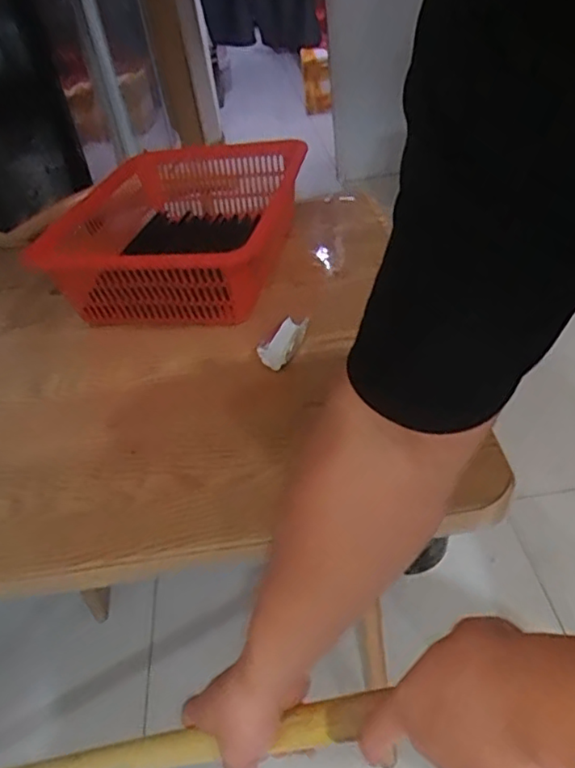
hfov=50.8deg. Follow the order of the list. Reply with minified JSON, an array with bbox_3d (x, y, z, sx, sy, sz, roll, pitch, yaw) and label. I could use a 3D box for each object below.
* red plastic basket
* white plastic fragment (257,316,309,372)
[{"bbox_3d":[-0.152,-0.214,0.865,0.333,0.133,0.386,6,41,16],"label":"red plastic basket"},{"bbox_3d":[-0.005,-0.047,0.710,0.036,0.029,0.072,11,43,22],"label":"white plastic fragment"}]

